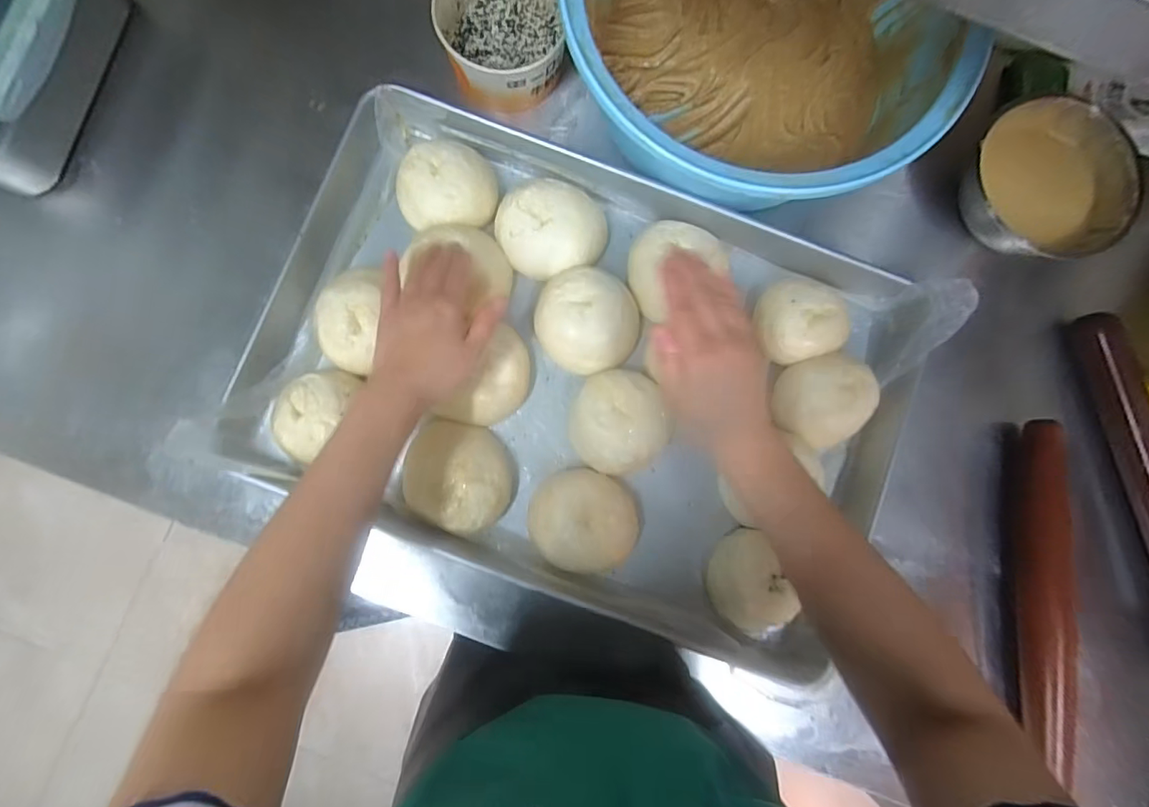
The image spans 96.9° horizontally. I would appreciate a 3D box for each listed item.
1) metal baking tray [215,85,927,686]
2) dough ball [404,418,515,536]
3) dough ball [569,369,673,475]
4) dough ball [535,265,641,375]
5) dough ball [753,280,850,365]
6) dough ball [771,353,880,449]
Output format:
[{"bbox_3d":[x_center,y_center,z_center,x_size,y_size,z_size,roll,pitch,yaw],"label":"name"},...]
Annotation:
[{"bbox_3d":[0.011,-0.026,0.502,0.605,0.057,0.449,12,83,-1],"label":"metal baking tray"},{"bbox_3d":[-0.110,0.065,0.480,0.105,0.041,0.092,28,83,1],"label":"dough ball"},{"bbox_3d":[0.041,0.017,0.489,0.089,0.037,0.096,0,83,-2],"label":"dough ball"},{"bbox_3d":[0.012,-0.078,0.494,0.098,0.040,0.095,0,83,-2],"label":"dough ball"},{"bbox_3d":[0.228,-0.084,0.505,0.088,0.040,0.082,-14,84,-4],"label":"dough ball"},{"bbox_3d":[0.247,-0.002,0.497,0.096,0.046,0.083,-3,83,-2],"label":"dough ball"}]

